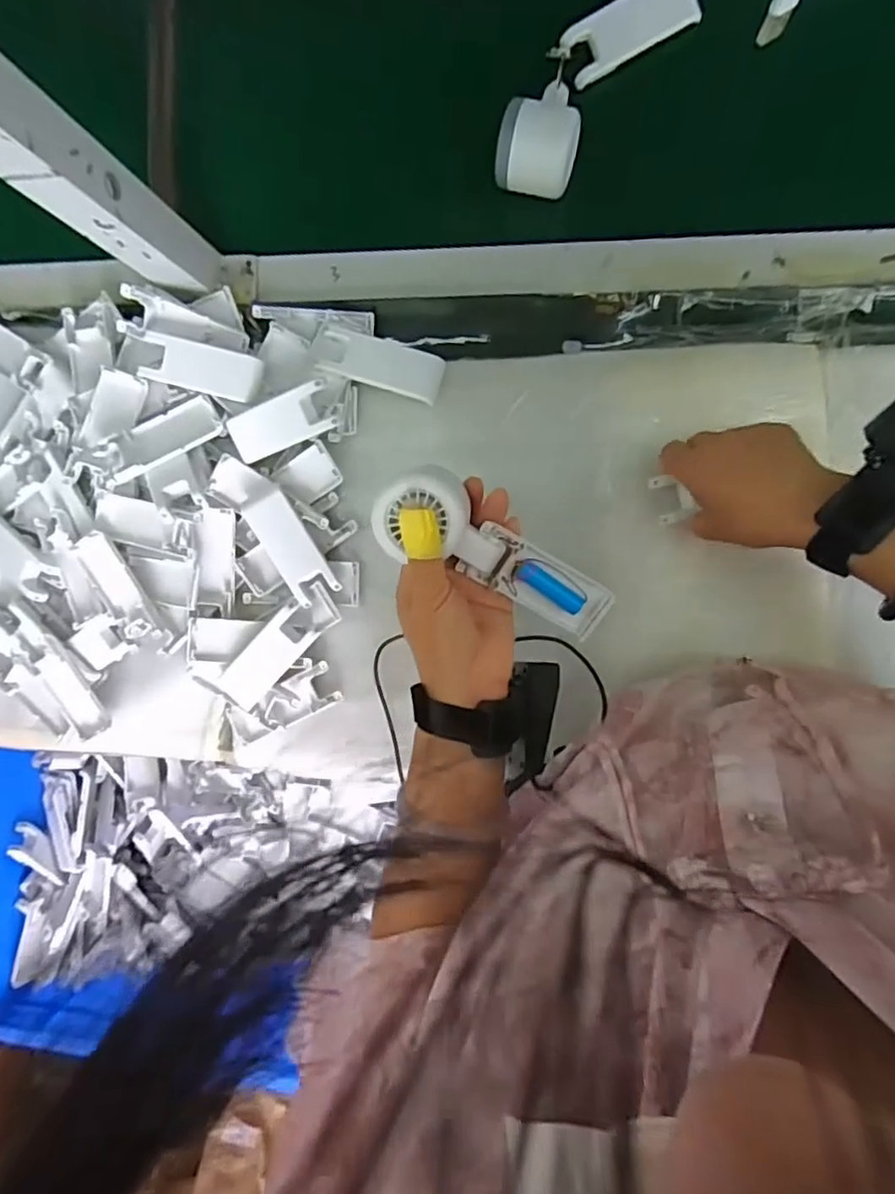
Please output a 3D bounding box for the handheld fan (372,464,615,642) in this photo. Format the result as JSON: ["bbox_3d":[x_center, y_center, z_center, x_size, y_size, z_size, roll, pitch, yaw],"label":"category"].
[{"bbox_3d":[0.030,-0.029,0.403,0.162,0.043,0.055,26,97,-18],"label":"handheld fan"}]

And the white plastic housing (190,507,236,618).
[{"bbox_3d":[-0.202,-0.030,0.537,0.031,0.023,0.092,6,93,8],"label":"white plastic housing"}]

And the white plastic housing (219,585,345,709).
[{"bbox_3d":[-0.146,0.046,0.543,0.039,0.028,0.126,44,98,4],"label":"white plastic housing"}]

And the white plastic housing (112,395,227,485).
[{"bbox_3d":[-0.237,-0.133,0.519,0.094,0.011,0.039,-31,88,-6],"label":"white plastic housing"}]

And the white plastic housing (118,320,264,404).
[{"bbox_3d":[-0.221,-0.197,0.530,0.130,0.022,0.040,16,96,6],"label":"white plastic housing"}]

